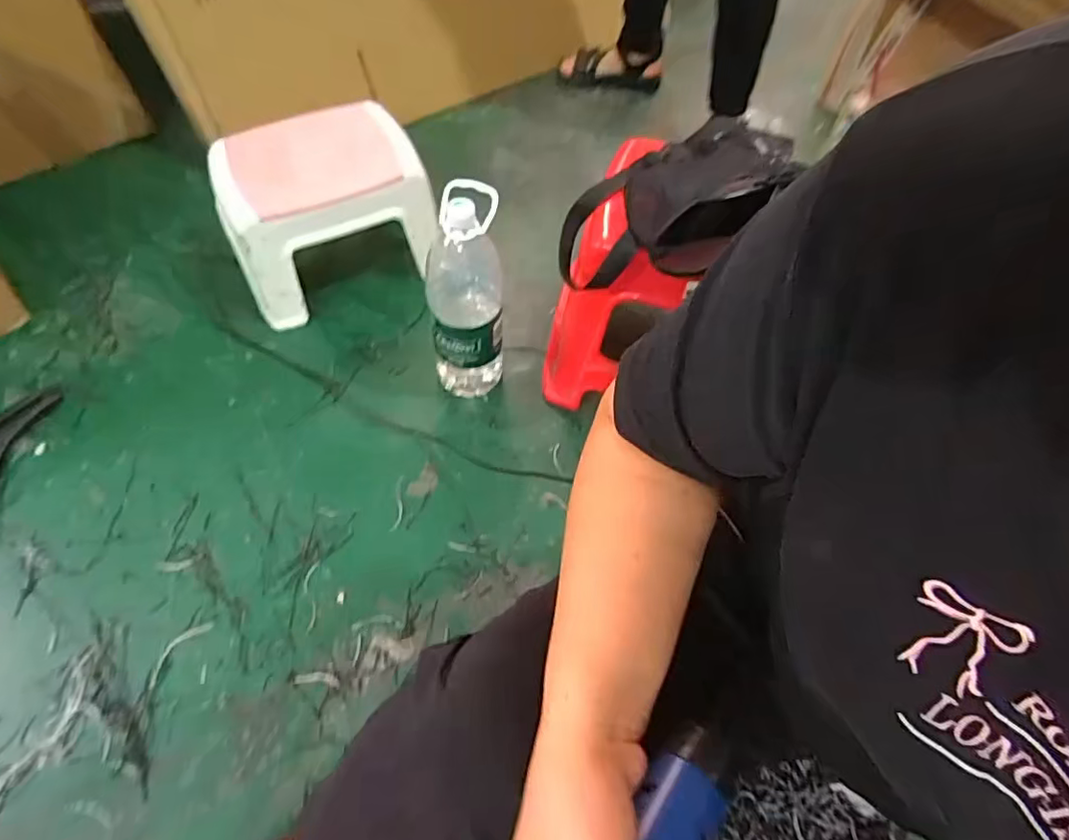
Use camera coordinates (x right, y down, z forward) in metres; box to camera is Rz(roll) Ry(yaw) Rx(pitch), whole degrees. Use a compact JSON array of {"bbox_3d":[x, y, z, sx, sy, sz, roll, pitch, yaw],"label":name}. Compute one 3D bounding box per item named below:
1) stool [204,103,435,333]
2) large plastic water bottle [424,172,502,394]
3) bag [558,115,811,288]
[{"bbox_3d":[-0.333,-0.331,0.928,0.298,0.230,0.199,-24,65,-16],"label":"stool"},{"bbox_3d":[-0.091,-0.159,0.793,0.093,0.316,0.114,1,61,-3],"label":"large plastic water bottle"},{"bbox_3d":[0.167,-0.257,0.668,0.285,0.109,0.164,-40,71,-22],"label":"bag"}]

